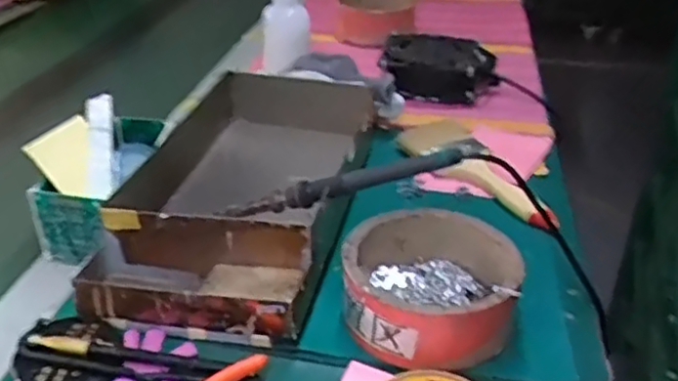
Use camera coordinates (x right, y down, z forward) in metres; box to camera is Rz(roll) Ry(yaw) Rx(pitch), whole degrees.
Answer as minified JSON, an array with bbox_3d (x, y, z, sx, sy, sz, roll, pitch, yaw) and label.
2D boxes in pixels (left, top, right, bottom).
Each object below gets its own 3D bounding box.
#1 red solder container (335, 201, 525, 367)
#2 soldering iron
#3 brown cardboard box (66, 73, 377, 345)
[{"bbox_3d":[0.067,0.066,0.484,0.122,0.052,0.130,7,32,12],"label":"red solder container"},{"bbox_3d":[0.005,-0.004,0.511,0.213,0.020,0.017,-15,25,23],"label":"soldering iron"},{"bbox_3d":[-0.075,-0.004,0.582,0.178,0.069,0.322,7,32,11],"label":"brown cardboard box"}]

